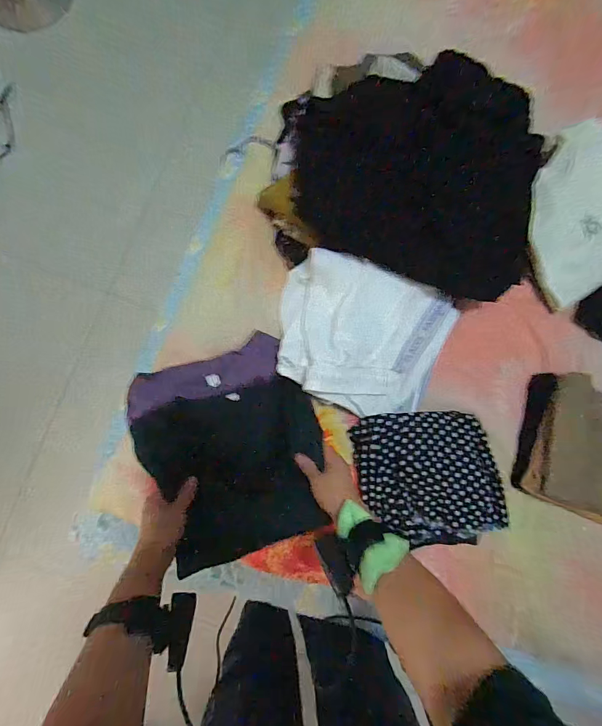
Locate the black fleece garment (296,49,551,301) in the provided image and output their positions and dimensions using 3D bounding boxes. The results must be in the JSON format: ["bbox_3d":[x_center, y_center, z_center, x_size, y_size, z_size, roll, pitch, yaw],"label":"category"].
[{"bbox_3d":[0.187,-0.281,0.548,0.359,0.058,0.275,16,109,-9],"label":"black fleece garment"}]

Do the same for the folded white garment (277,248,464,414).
[{"bbox_3d":[0.098,-0.038,0.583,0.276,0.062,0.218,20,85,-3],"label":"folded white garment"}]

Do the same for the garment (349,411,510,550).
[{"bbox_3d":[0.220,0.192,0.605,0.248,0.049,0.215,-2,86,-5],"label":"garment"}]

